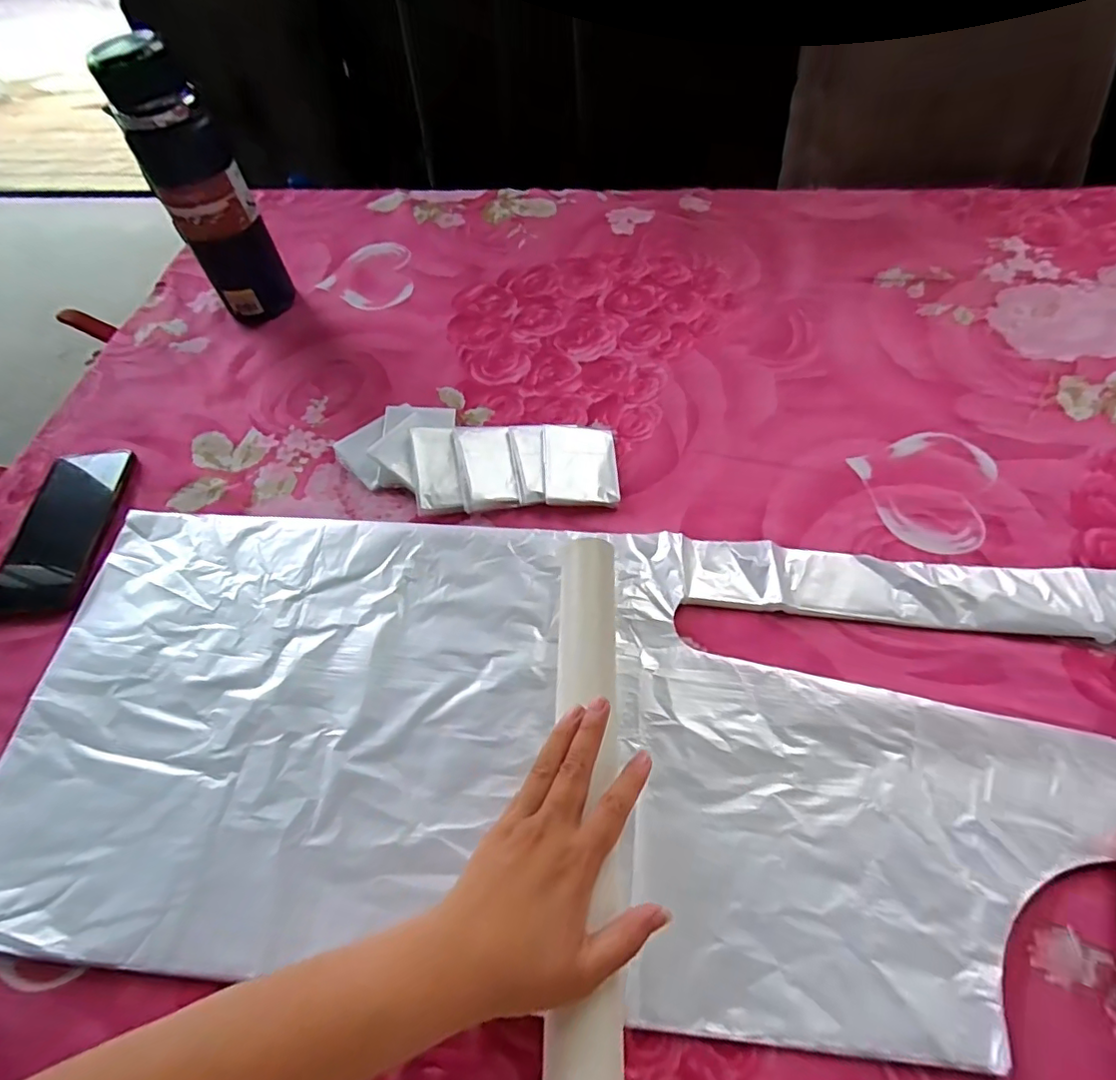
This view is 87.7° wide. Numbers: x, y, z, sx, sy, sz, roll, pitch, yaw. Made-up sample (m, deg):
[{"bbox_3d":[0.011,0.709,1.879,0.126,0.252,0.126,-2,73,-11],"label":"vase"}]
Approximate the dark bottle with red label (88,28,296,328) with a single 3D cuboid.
[{"bbox_3d":[-0.351,-0.340,0.582,0.080,0.245,0.062,-27,60,-12],"label":"dark bottle with red label"}]

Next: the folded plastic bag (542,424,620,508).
[{"bbox_3d":[0.020,-0.069,0.518,0.064,0.009,0.087,-3,58,3],"label":"folded plastic bag"}]

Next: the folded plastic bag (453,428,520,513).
[{"bbox_3d":[-0.064,-0.066,0.514,0.048,0.013,0.085,-11,58,-2],"label":"folded plastic bag"}]

